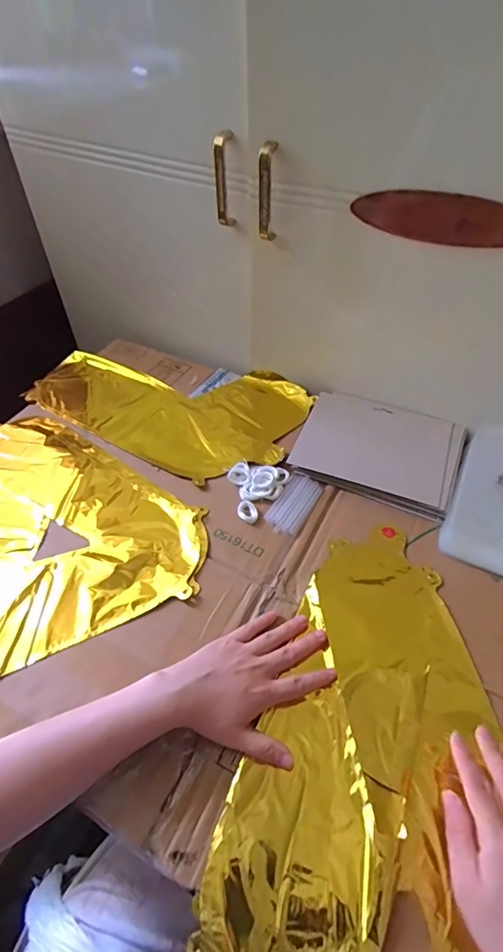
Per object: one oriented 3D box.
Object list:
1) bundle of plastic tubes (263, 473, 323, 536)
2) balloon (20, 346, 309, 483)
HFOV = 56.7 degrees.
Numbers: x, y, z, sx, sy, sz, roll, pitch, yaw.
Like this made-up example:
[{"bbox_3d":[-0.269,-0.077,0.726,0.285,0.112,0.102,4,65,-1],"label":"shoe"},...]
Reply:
[{"bbox_3d":[0.054,0.033,0.575,0.043,0.005,0.089,23,53,20],"label":"bundle of plastic tubes"},{"bbox_3d":[-0.126,-0.124,0.719,0.406,0.016,0.242,25,54,22],"label":"balloon"}]

